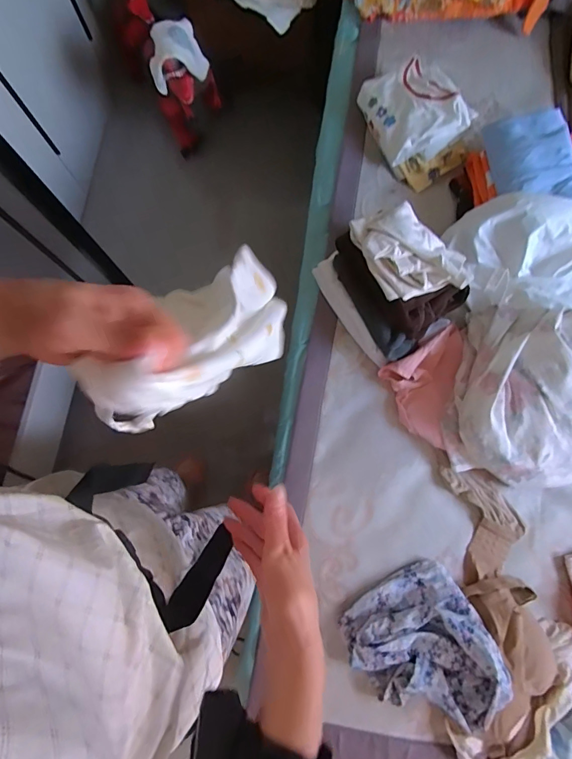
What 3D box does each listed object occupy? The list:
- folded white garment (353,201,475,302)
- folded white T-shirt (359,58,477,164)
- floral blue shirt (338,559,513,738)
[{"bbox_3d":[0.223,-0.230,0.701,0.171,0.042,0.184,-21,79,-4],"label":"folded white garment"},{"bbox_3d":[0.269,-0.571,0.848,0.168,0.102,0.200,-21,79,-4],"label":"folded white T-shirt"},{"bbox_3d":[0.230,0.451,0.659,0.210,0.101,0.216,-29,80,-5],"label":"floral blue shirt"}]

